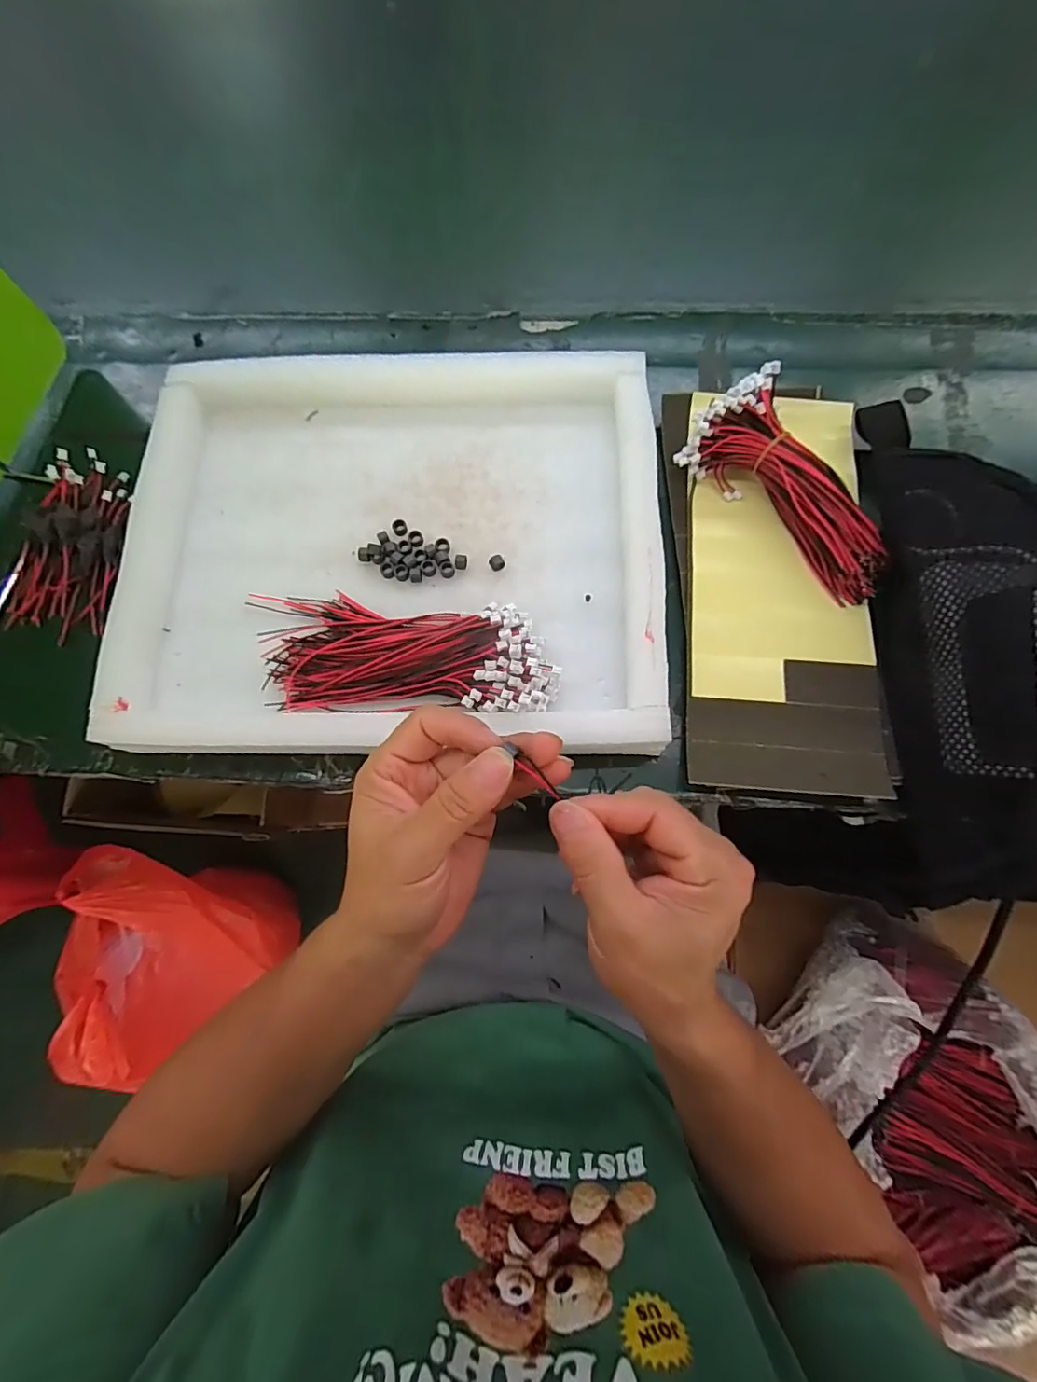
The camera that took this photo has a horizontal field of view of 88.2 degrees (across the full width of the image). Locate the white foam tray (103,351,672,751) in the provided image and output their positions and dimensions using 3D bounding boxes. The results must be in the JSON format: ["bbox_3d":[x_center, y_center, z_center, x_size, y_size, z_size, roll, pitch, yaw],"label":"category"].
[{"bbox_3d":[-0.082,-0.105,0.372,0.350,0.052,0.292,1,78,1],"label":"white foam tray"}]

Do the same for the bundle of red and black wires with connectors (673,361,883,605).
[{"bbox_3d":[0.196,-0.139,0.373,0.073,0.043,0.165,-39,78,-6],"label":"bundle of red and black wires with connectors"}]

